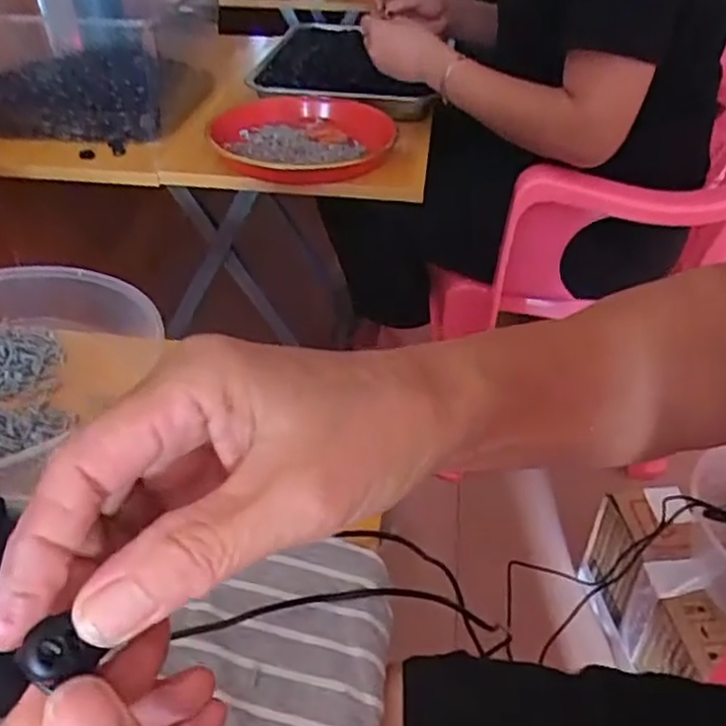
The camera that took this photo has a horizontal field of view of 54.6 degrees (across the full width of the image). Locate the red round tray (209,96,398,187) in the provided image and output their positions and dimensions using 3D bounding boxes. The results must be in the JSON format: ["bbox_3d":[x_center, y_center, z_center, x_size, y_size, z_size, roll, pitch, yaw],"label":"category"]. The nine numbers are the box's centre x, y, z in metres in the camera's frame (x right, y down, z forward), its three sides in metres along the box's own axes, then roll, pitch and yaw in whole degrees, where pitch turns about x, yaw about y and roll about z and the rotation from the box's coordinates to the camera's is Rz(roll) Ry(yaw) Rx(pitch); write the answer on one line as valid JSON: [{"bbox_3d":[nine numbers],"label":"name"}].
[{"bbox_3d":[-0.069,-0.260,0.827,0.195,0.039,0.203,1,39,-1],"label":"red round tray"}]

